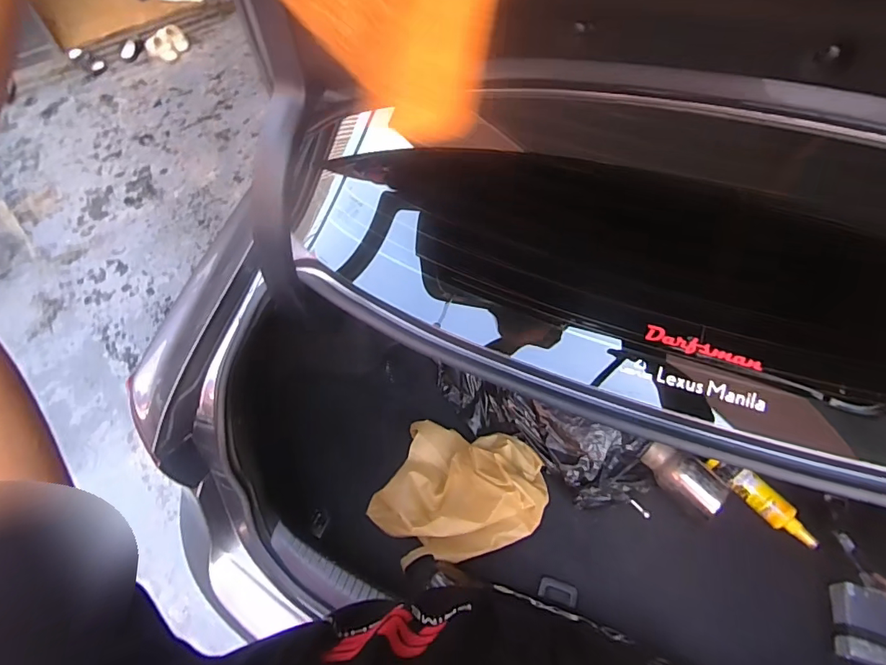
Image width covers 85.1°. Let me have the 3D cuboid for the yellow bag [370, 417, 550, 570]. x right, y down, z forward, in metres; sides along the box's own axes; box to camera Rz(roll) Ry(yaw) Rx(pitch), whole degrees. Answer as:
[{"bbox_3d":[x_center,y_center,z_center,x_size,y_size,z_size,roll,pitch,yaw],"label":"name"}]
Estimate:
[{"bbox_3d":[0.031,0.289,0.942,0.357,0.133,0.263,-4,57,-1],"label":"yellow bag"}]

